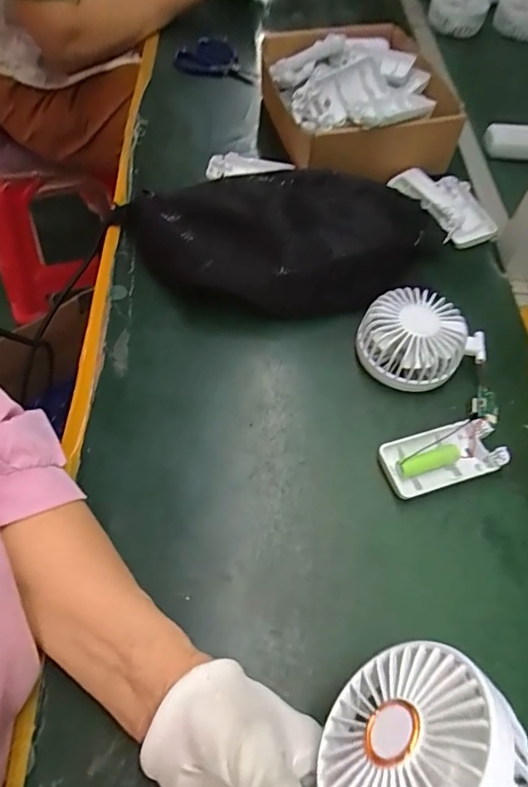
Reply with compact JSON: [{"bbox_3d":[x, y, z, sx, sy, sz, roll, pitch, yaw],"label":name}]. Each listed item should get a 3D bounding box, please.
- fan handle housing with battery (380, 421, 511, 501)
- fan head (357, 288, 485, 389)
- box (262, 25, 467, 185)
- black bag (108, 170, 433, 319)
[{"bbox_3d":[0.139,0.050,0.401,0.094,0.014,0.044,-14,59,-12],"label":"fan handle housing with battery"},{"bbox_3d":[0.132,-0.048,0.443,0.099,0.045,0.083,-21,61,-16],"label":"fan head"},{"bbox_3d":[0.108,-0.347,0.608,0.184,0.094,0.225,-9,58,-9],"label":"box"},{"bbox_3d":[0.009,-0.147,0.478,0.313,0.082,0.133,4,57,-1],"label":"black bag"}]

